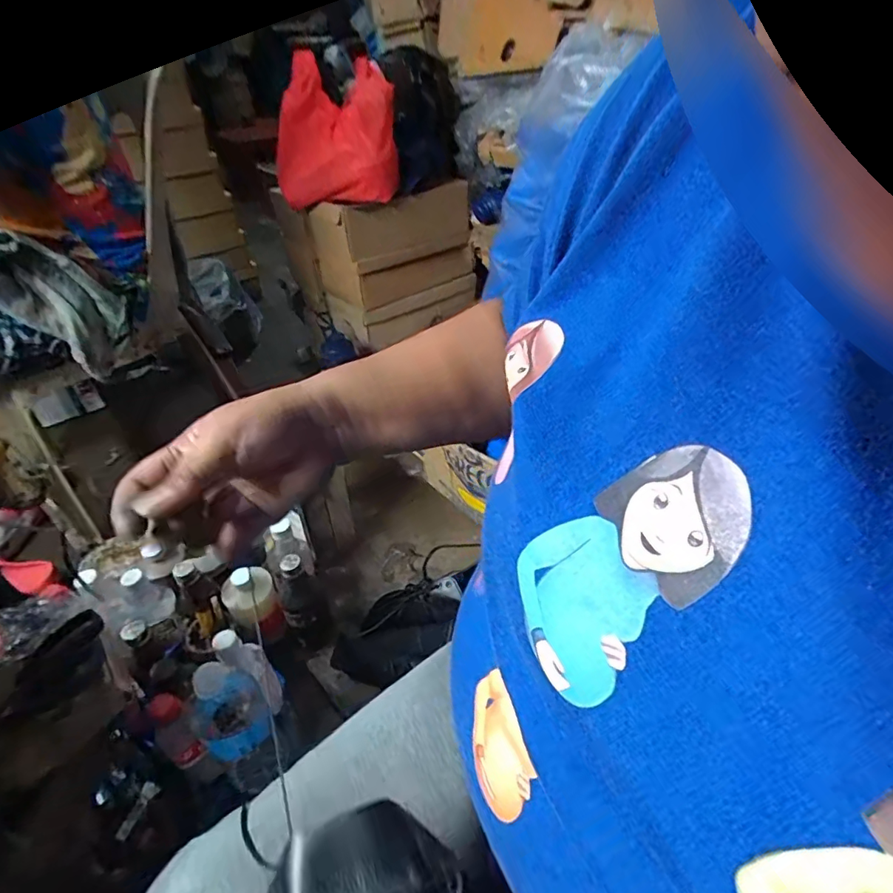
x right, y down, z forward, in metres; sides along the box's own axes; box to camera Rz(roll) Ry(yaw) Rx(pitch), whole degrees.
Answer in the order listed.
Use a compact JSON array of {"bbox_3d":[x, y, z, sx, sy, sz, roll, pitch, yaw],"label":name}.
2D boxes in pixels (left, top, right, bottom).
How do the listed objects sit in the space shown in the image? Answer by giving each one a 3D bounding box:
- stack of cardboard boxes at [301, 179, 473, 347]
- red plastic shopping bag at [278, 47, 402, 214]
[{"bbox_3d":[-0.123,-0.442,1.166,0.349,0.277,0.213,-29,47,-29],"label":"stack of cardboard boxes"},{"bbox_3d":[-0.209,-0.585,0.935,0.226,0.221,0.155,-7,40,-6],"label":"red plastic shopping bag"}]

